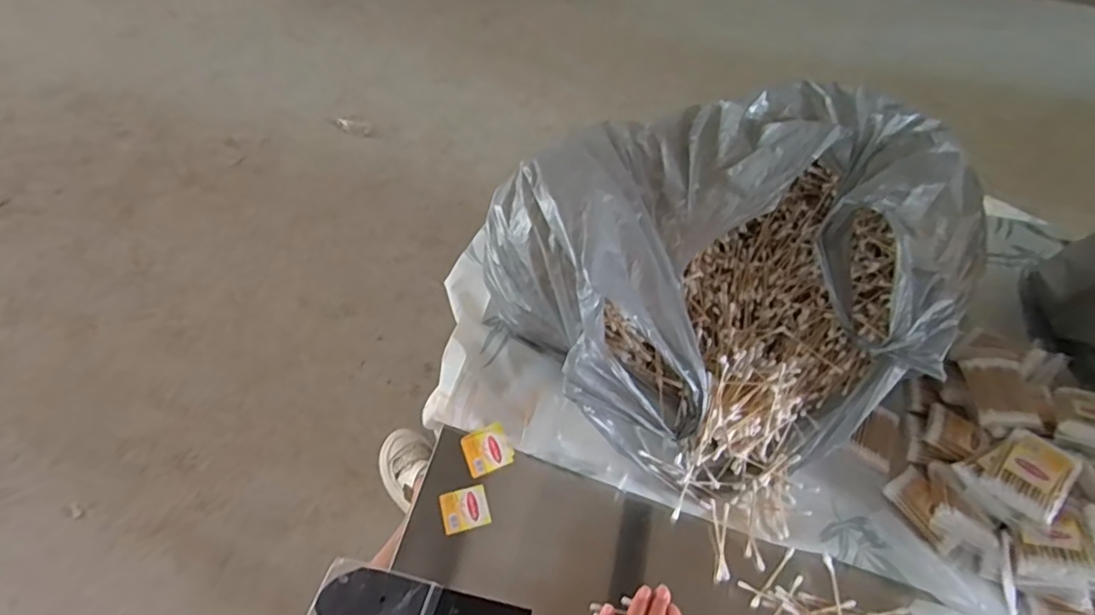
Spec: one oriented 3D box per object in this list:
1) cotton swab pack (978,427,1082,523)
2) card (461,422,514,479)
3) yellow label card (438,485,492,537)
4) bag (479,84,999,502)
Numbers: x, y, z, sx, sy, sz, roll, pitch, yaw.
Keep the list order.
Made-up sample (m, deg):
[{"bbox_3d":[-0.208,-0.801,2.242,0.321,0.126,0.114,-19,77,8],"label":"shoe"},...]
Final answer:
[{"bbox_3d":[0.460,0.160,0.546,0.074,0.018,0.059,-46,60,-6],"label":"cotton swab pack"},{"bbox_3d":[-0.062,0.146,0.591,0.046,0.005,0.045,-22,66,-10],"label":"card"},{"bbox_3d":[-0.079,0.196,0.557,0.045,0.004,0.041,-9,50,-17],"label":"yellow label card"},{"bbox_3d":[0.193,-0.044,0.618,0.428,0.216,0.376,-20,55,-19],"label":"bag"}]

